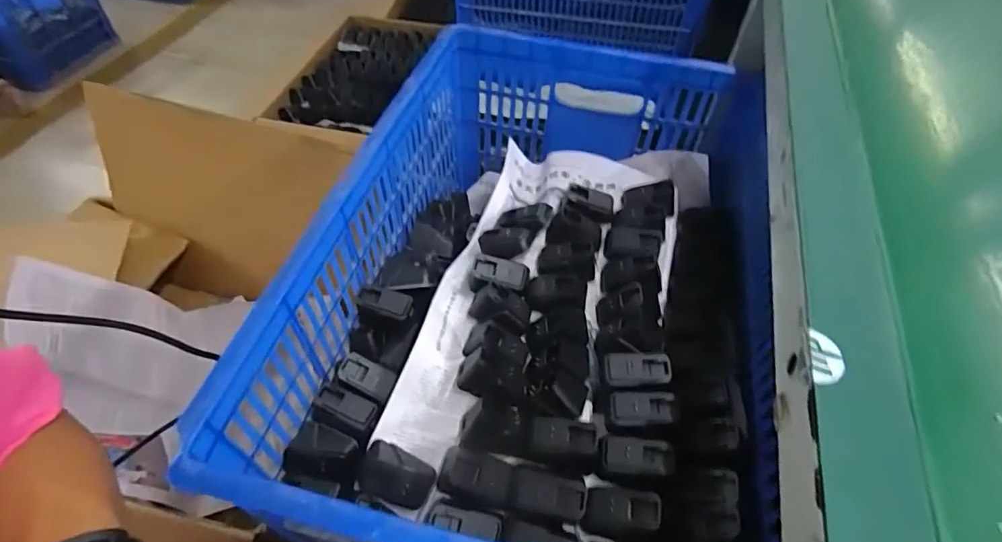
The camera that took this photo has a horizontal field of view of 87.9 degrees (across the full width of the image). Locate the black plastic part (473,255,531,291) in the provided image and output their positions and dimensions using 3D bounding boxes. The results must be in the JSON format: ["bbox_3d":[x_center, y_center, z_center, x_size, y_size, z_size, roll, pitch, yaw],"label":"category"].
[{"bbox_3d":[-0.001,0.002,0.598,0.062,0.011,0.034,12,52,8],"label":"black plastic part"}]

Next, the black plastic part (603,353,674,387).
[{"bbox_3d":[0.137,0.098,0.515,0.062,0.014,0.034,4,51,3],"label":"black plastic part"}]

